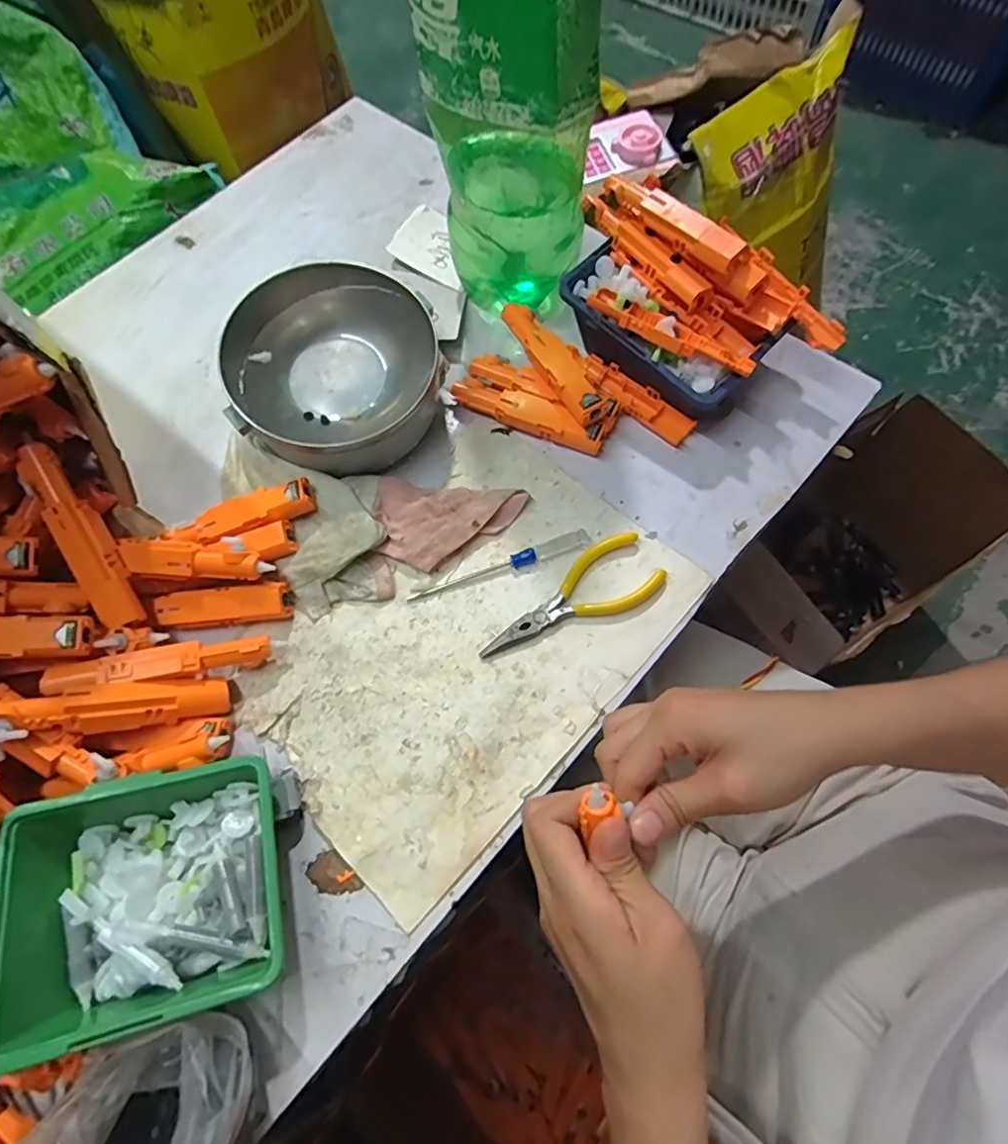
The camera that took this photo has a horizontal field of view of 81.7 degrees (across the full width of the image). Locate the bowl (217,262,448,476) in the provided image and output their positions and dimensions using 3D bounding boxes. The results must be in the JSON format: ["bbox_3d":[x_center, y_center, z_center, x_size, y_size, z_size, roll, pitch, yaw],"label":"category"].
[{"bbox_3d":[-0.121,-0.145,0.422,0.139,0.075,0.130,-2,68,5],"label":"bowl"}]

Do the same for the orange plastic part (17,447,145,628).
[{"bbox_3d":[-0.260,-0.022,0.358,0.023,0.016,0.121,-27,95,-12],"label":"orange plastic part"}]

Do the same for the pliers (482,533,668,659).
[{"bbox_3d":[0.042,0.017,0.380,0.128,0.007,0.048,-29,68,-6],"label":"pliers"}]

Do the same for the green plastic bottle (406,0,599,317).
[{"bbox_3d":[0.005,-0.315,0.365,0.106,0.318,0.107,1,66,4],"label":"green plastic bottle"}]

